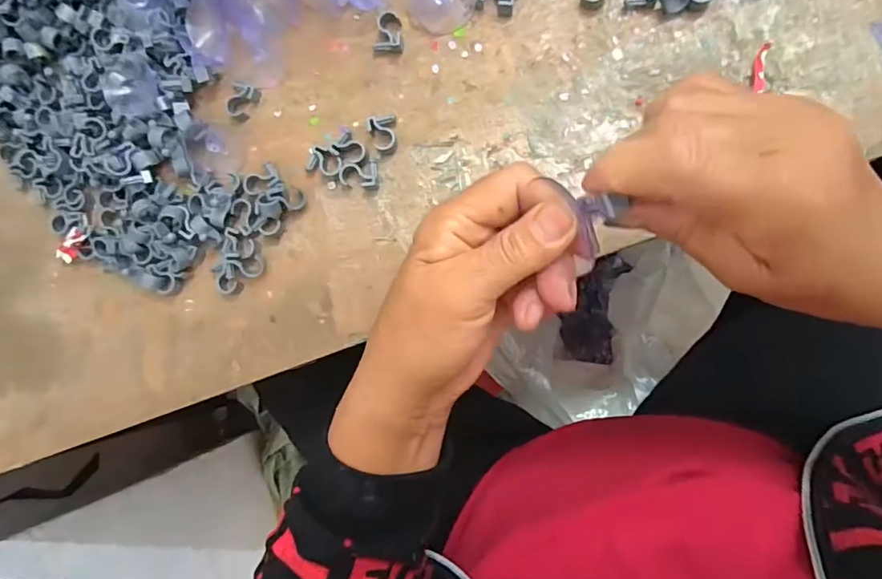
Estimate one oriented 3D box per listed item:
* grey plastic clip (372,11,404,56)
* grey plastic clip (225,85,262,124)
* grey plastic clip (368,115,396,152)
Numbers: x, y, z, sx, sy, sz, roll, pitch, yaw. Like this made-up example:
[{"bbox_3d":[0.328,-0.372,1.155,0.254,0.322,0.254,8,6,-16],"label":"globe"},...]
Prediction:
[{"bbox_3d":[-0.037,-0.172,0.340,0.021,0.011,0.025,-1,86,9],"label":"grey plastic clip"},{"bbox_3d":[-0.138,-0.130,0.353,0.019,0.006,0.025,21,90,9],"label":"grey plastic clip"},{"bbox_3d":[-0.038,-0.104,0.336,0.017,0.010,0.022,-6,86,9],"label":"grey plastic clip"}]

